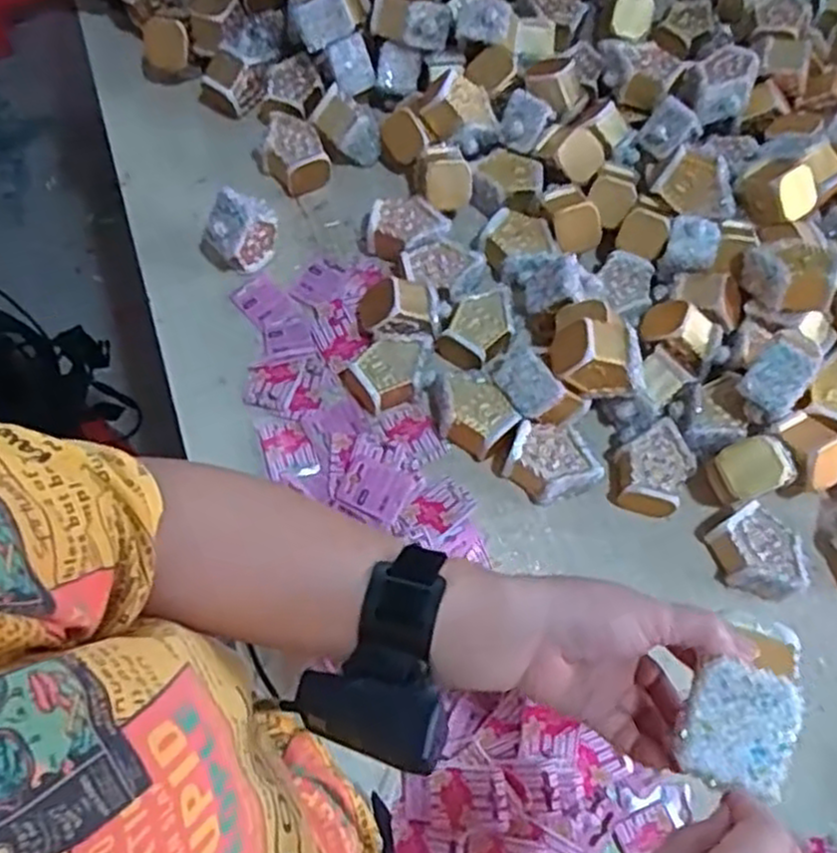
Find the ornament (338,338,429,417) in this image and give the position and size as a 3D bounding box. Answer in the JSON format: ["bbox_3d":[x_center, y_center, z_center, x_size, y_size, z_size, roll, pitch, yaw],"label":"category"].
[{"bbox_3d":[-0.025,-0.051,0.727,0.083,0.046,0.058,-26,69,-14],"label":"ornament"}]

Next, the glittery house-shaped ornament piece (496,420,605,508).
[{"bbox_3d":[0.117,0.035,0.703,0.073,0.048,0.079,-30,70,-15],"label":"glittery house-shaped ornament piece"}]

